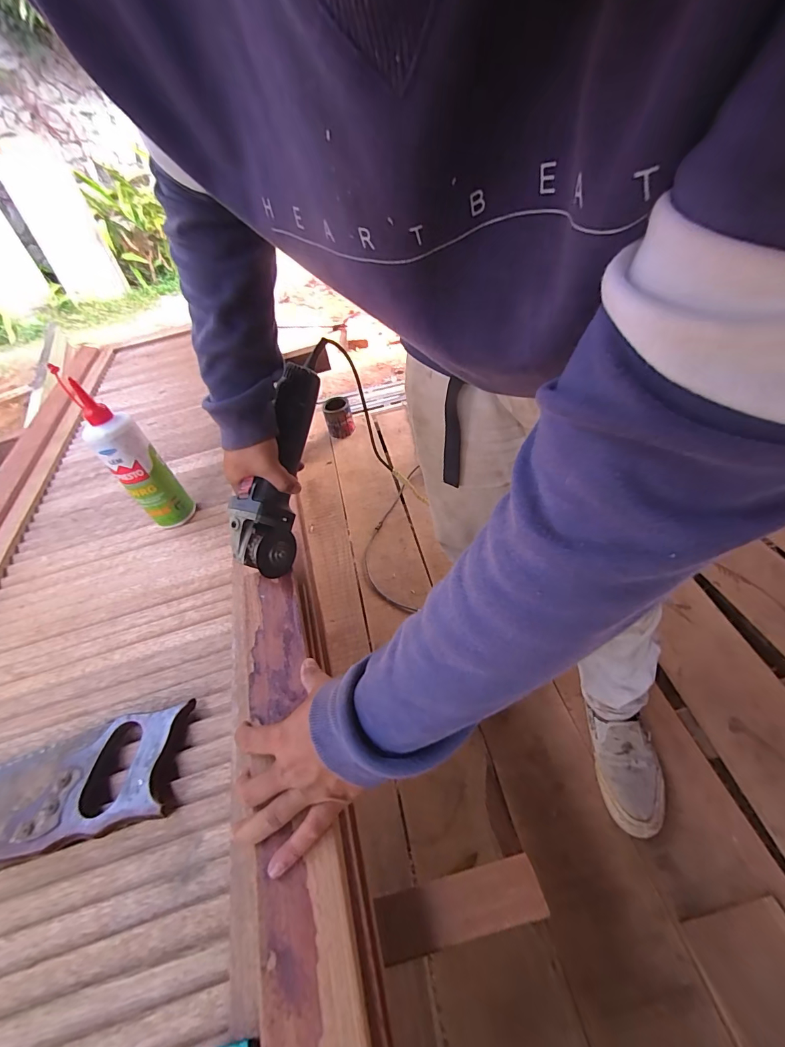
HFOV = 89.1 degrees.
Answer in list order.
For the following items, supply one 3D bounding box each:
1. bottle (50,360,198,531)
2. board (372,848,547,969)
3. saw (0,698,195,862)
[{"bbox_3d":[-0.380,-0.086,0.587,0.070,0.232,0.057,-36,52,-20],"label":"bottle"},{"bbox_3d":[0.056,0.328,0.341,0.138,0.016,0.040,-15,47,-3],"label":"board"},{"bbox_3d":[-0.449,0.295,0.393,0.478,0.028,0.101,-16,47,-4],"label":"saw"}]

